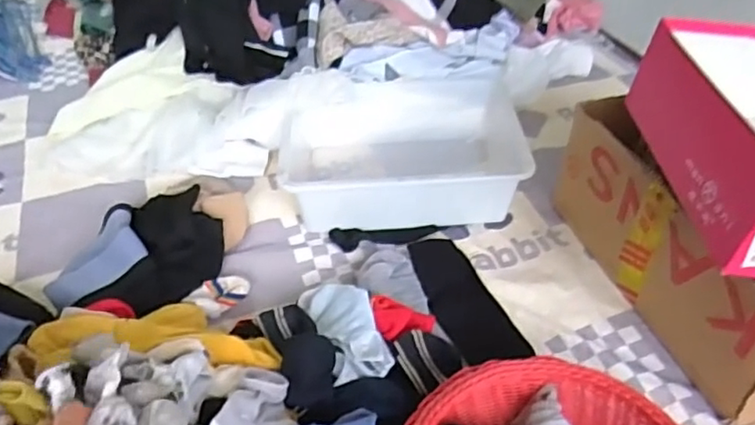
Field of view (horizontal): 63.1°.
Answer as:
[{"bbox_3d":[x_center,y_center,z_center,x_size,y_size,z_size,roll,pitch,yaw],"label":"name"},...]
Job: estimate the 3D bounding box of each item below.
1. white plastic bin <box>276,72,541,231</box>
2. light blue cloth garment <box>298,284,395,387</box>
[{"bbox_3d":[0.039,-0.107,0.997,0.355,0.117,0.296,0,41,1],"label":"white plastic bin"},{"bbox_3d":[-0.036,0.137,0.720,0.071,0.044,0.154,-16,44,-17],"label":"light blue cloth garment"}]

